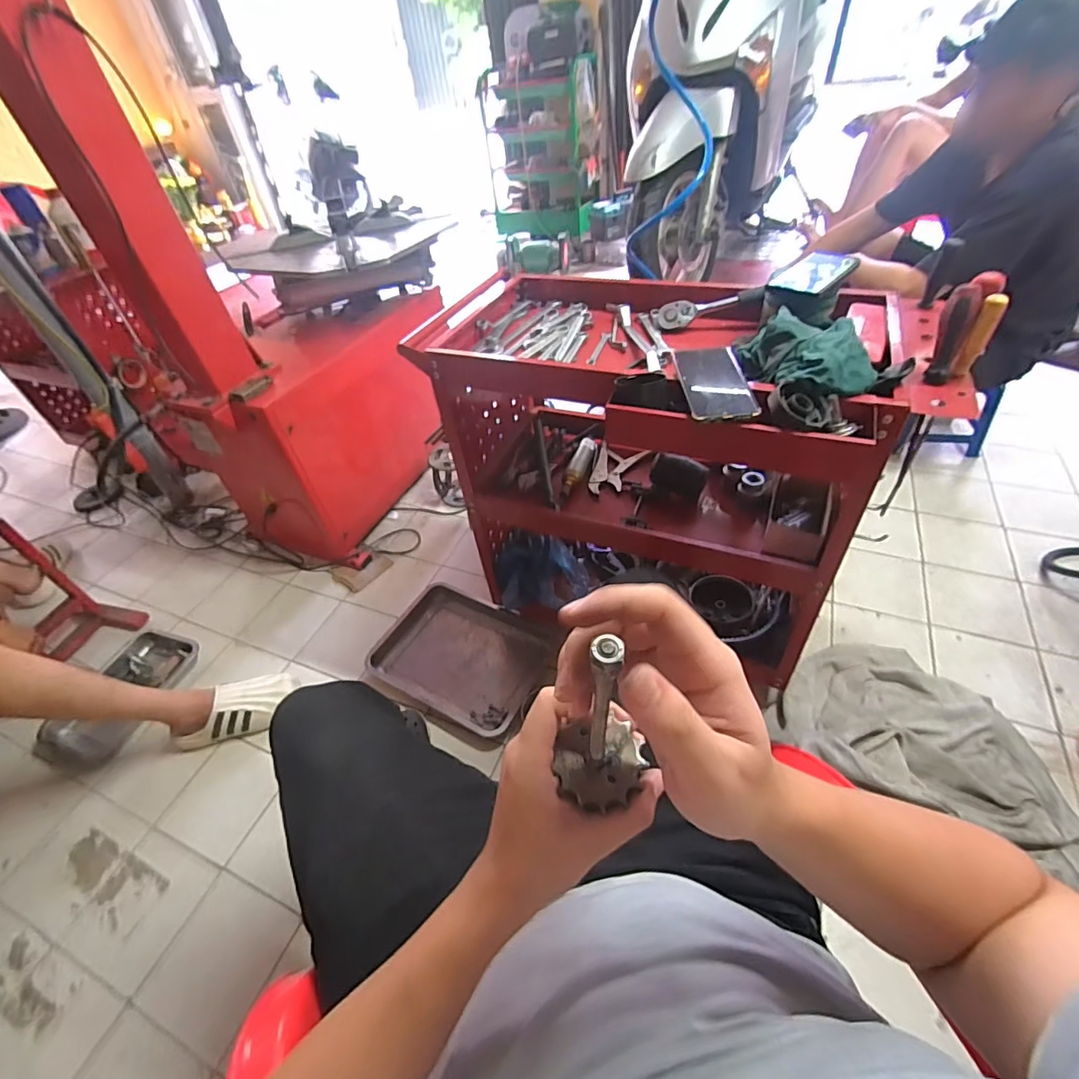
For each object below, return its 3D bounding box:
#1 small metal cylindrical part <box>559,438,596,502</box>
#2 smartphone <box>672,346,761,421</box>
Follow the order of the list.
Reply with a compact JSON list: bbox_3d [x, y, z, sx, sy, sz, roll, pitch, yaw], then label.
[{"bbox_3d":[0.083,-0.154,1.082,0.046,0.037,0.170,10,47,16],"label":"small metal cylindrical part"},{"bbox_3d":[0.219,-0.198,0.638,0.080,0.012,0.161,-2,45,5],"label":"smartphone"}]

